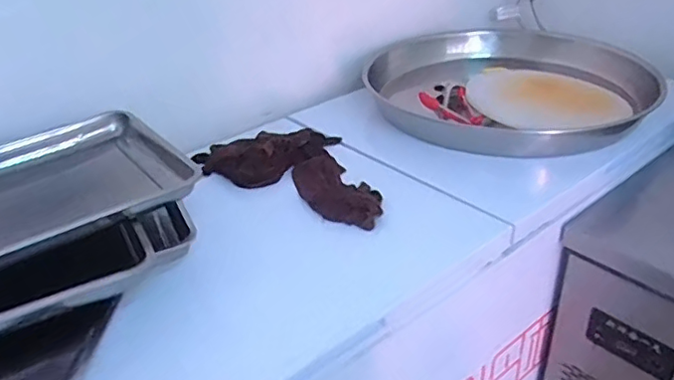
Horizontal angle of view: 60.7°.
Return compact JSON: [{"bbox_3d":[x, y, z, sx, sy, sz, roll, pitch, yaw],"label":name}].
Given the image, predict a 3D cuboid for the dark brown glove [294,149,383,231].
[{"bbox_3d":[-0.012,-0.016,1.195,0.137,0.047,0.321,-17,35,-23],"label":"dark brown glove"}]

